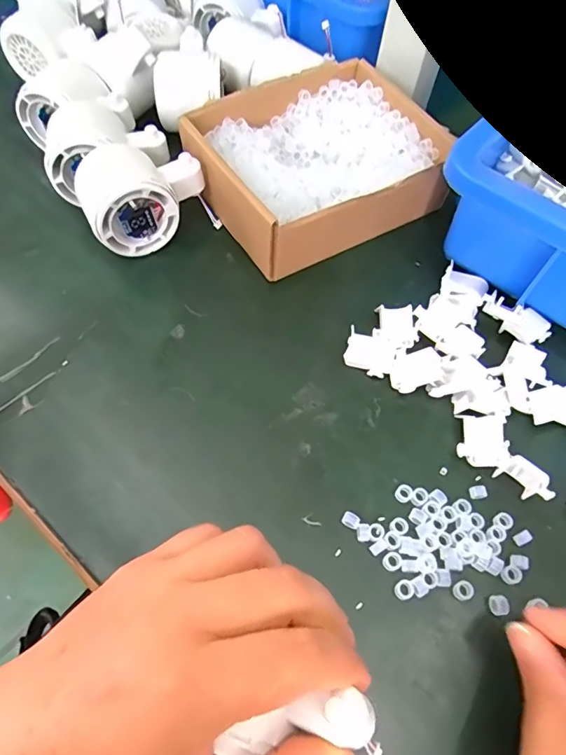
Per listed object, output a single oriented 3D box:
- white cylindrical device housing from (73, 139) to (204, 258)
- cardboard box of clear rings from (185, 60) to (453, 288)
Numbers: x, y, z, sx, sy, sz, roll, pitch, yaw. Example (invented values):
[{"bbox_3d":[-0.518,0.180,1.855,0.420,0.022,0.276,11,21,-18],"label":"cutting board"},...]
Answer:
[{"bbox_3d":[-0.099,-0.128,0.336,0.082,0.060,0.054,-30,67,-18],"label":"white cylindrical device housing"},{"bbox_3d":[0.029,-0.165,0.361,0.174,0.047,0.133,-26,66,-17],"label":"cardboard box of clear rings"}]

